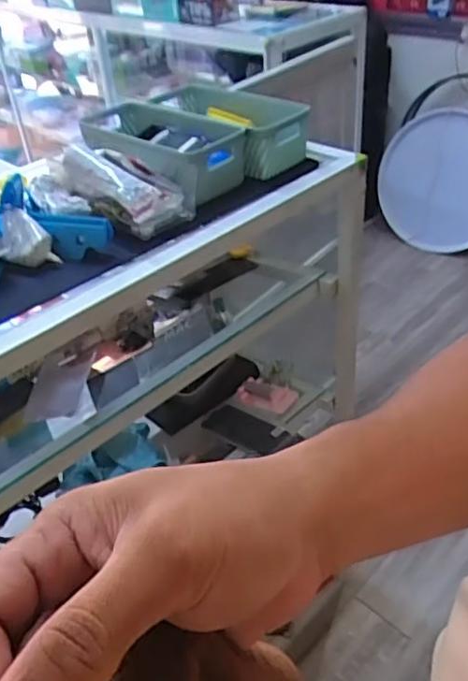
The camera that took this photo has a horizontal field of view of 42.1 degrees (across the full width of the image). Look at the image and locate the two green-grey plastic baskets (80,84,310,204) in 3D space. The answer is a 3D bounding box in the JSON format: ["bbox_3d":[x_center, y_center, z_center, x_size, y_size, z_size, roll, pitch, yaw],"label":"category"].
[{"bbox_3d":[-0.053,-0.262,0.801,0.248,0.086,0.189,-31,44,-30],"label":"two green-grey plastic baskets"}]

